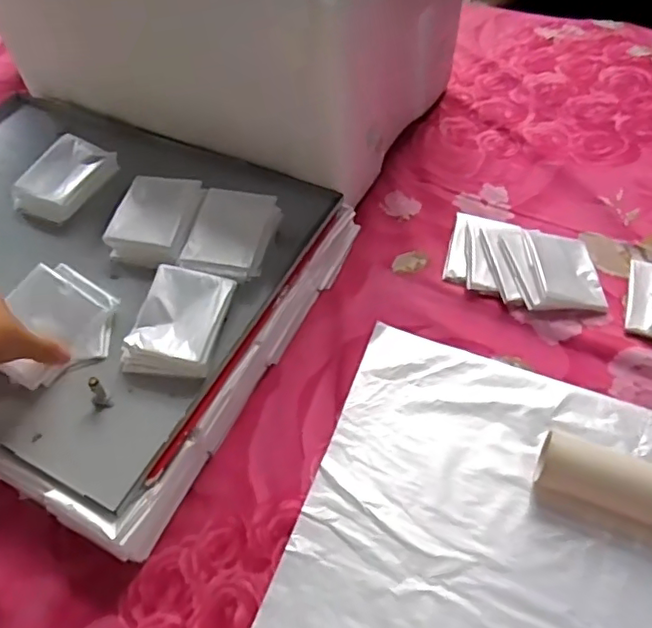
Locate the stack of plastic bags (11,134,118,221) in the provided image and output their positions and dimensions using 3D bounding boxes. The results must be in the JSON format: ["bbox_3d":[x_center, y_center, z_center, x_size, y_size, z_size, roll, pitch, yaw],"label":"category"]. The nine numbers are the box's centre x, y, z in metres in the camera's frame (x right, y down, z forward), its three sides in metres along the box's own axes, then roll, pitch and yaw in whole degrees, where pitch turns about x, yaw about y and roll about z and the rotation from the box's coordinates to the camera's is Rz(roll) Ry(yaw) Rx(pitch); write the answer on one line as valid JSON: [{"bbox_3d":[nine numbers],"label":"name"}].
[{"bbox_3d":[-0.258,-0.134,0.578,0.066,0.024,0.092,25,58,20],"label":"stack of plastic bags"}]

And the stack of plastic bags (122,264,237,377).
[{"bbox_3d":[-0.117,0.007,0.474,0.066,0.028,0.087,10,54,10],"label":"stack of plastic bags"}]

